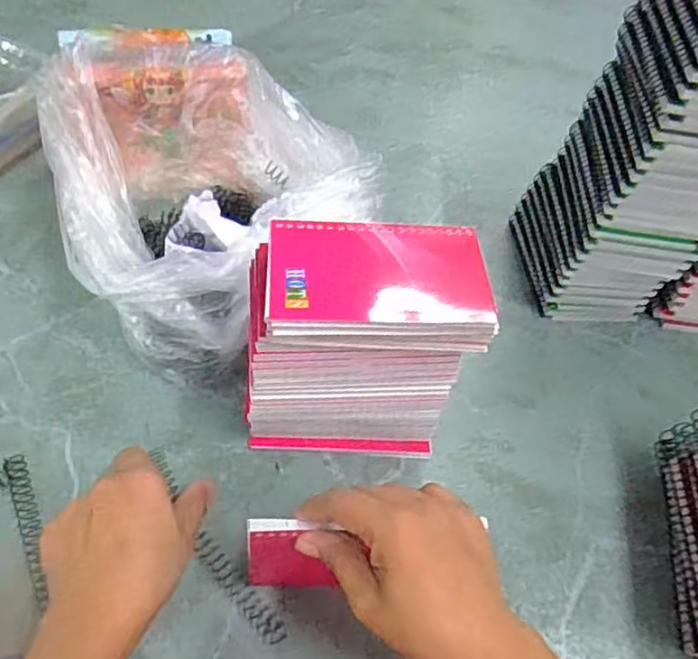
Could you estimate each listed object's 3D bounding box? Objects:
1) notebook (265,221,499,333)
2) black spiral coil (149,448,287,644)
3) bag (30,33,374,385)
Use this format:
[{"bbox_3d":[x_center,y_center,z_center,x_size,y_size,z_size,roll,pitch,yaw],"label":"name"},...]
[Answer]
[{"bbox_3d":[0.018,-0.032,0.373,0.129,0.007,0.083,2,52,-7],"label":"notebook"},{"bbox_3d":[-0.090,0.134,0.403,0.018,0.011,0.151,-30,62,-26],"label":"black spiral coil"},{"bbox_3d":[-0.132,-0.119,0.519,0.276,0.126,0.229,39,57,23],"label":"bag"}]

